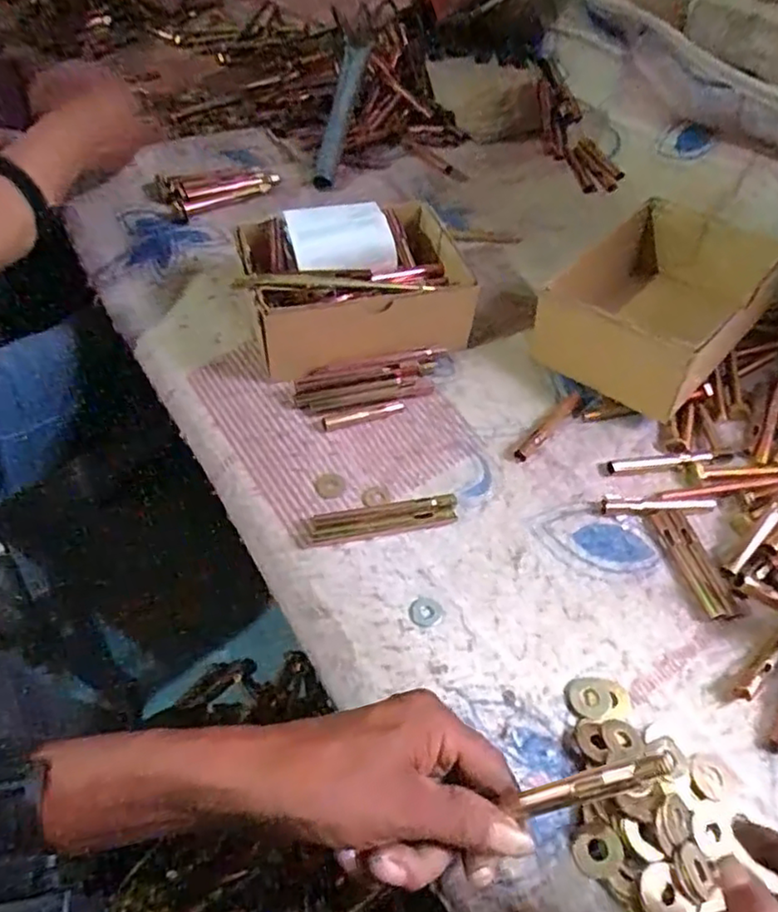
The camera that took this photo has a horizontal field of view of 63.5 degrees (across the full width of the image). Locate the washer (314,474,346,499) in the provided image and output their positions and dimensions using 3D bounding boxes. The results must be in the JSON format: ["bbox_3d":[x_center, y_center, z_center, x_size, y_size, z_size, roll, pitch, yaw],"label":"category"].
[{"bbox_3d":[-0.044,0.022,0.472,0.022,0.004,0.019,-12,52,-9],"label":"washer"}]

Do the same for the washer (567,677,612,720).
[{"bbox_3d":[0.122,0.147,0.382,0.025,0.004,0.024,0,51,0],"label":"washer"}]

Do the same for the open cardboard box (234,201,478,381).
[{"bbox_3d":[-0.027,-0.144,0.536,0.174,0.092,0.137,-11,52,-9],"label":"open cardboard box"}]

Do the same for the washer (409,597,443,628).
[{"bbox_3d":[0.024,0.103,0.414,0.021,0.004,0.021,0,51,0],"label":"washer"}]

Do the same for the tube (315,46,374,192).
[{"bbox_3d":[-0.055,-0.390,0.708,0.030,0.025,0.217,8,69,6],"label":"tube"}]

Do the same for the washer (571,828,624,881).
[{"bbox_3d":[0.108,0.206,0.327,0.024,0.004,0.022,-22,59,6],"label":"washer"}]

